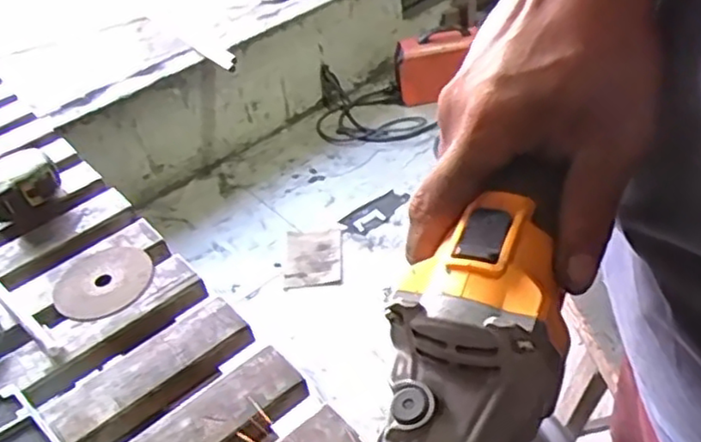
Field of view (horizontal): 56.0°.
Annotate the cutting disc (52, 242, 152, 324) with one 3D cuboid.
[{"bbox_3d":[-0.225,0.054,0.604,0.088,0.005,0.088,-5,41,4],"label":"cutting disc"}]

